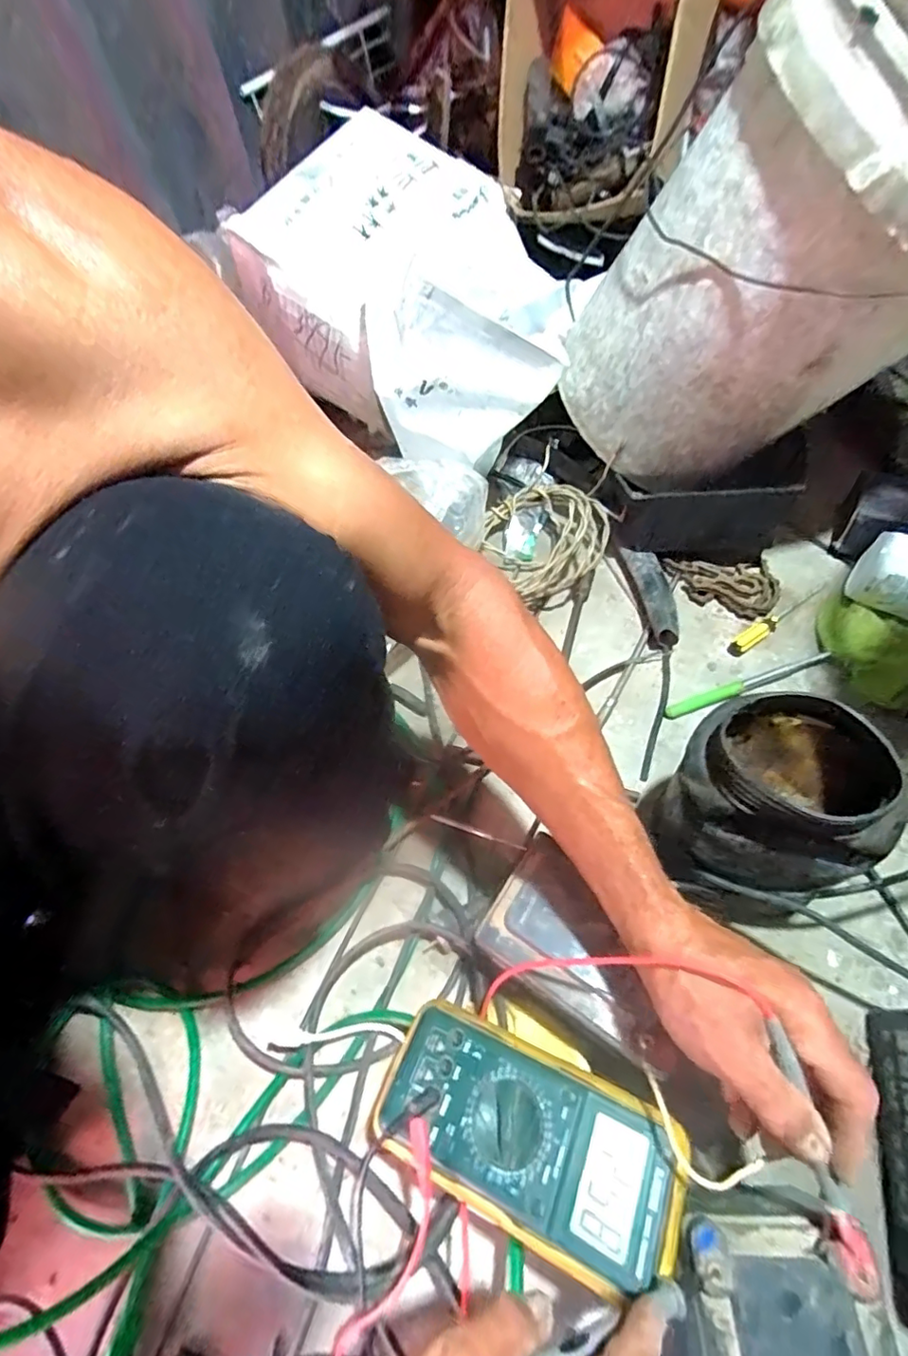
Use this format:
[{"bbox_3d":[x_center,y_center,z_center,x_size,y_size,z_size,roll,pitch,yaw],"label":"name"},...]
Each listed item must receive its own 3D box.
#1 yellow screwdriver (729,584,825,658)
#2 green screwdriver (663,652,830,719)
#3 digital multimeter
[{"bbox_3d":[0.375,-0.068,0.641,0.147,0.016,0.016,-31,58,-14],"label":"yellow screwdriver"},{"bbox_3d":[0.314,0.006,0.602,0.185,0.021,0.016,-19,56,-6],"label":"green screwdriver"},{"bbox_3d":[0.042,0.288,0.352,0.182,0.038,0.092,18,60,18],"label":"digital multimeter"}]

